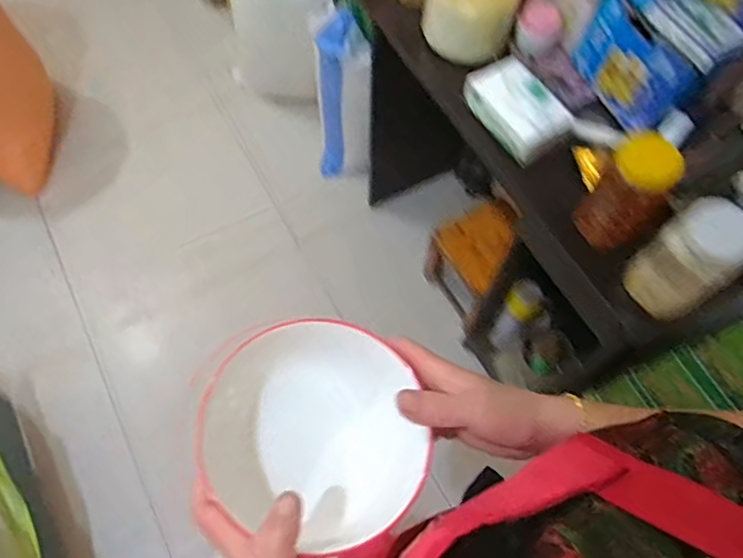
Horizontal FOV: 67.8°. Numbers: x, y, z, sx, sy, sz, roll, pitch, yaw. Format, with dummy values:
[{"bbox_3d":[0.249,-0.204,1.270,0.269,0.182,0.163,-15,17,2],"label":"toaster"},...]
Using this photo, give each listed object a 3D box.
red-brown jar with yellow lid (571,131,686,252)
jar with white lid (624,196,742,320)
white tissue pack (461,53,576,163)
[{"bbox_3d":[0.335,-0.105,0.721,0.074,0.153,0.086,-35,71,-17],"label":"red-brown jar with yellow lid"},{"bbox_3d":[0.383,-0.023,0.673,0.088,0.145,0.072,41,70,16],"label":"jar with white lid"},{"bbox_3d":[0.226,-0.258,0.842,0.091,0.063,0.157,-31,70,-15],"label":"white tissue pack"}]

